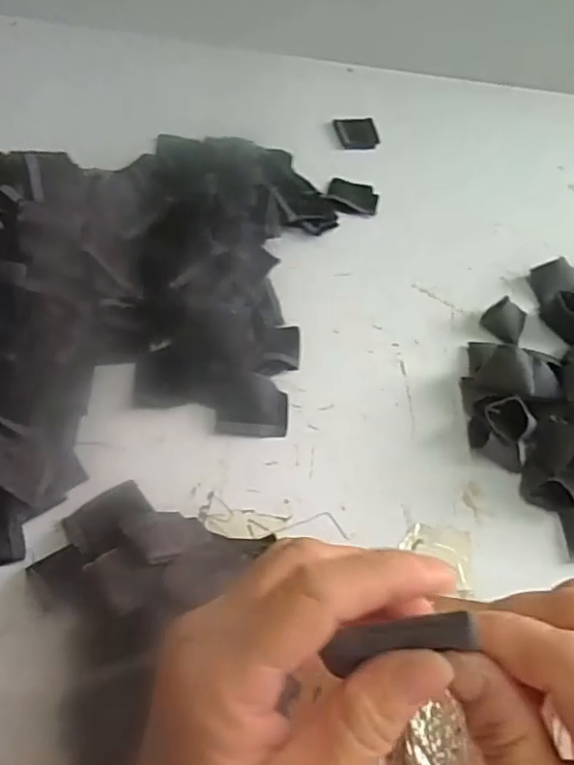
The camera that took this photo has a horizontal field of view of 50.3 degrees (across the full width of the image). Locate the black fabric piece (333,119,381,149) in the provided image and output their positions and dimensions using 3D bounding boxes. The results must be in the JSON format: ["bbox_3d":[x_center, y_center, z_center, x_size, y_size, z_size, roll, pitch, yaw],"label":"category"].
[{"bbox_3d":[0.081,-0.288,0.707,0.047,0.004,0.053,-4,57,-8],"label":"black fabric piece"}]

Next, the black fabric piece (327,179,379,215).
[{"bbox_3d":[0.070,-0.198,0.643,0.054,0.007,0.045,15,56,5],"label":"black fabric piece"}]

